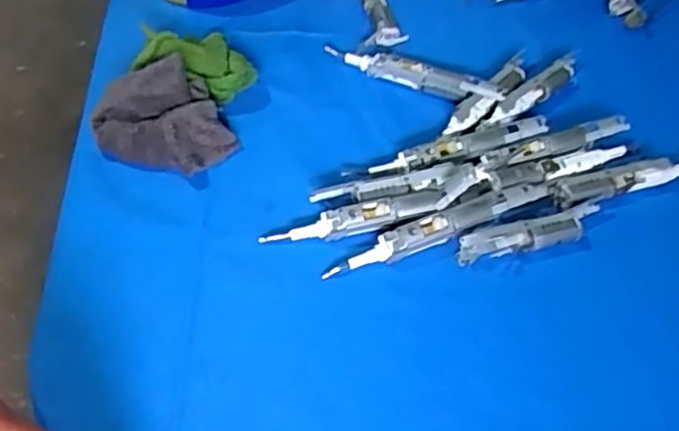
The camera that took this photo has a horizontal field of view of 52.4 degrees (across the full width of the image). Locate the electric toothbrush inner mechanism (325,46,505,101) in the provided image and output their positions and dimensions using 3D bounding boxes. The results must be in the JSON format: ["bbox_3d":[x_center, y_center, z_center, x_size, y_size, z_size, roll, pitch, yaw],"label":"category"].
[{"bbox_3d":[0.056,-0.113,0.547,0.147,0.018,0.019,23,54,16],"label":"electric toothbrush inner mechanism"}]

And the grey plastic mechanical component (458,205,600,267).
[{"bbox_3d":[0.128,0.011,0.447,0.104,0.016,0.022,-15,53,-14],"label":"grey plastic mechanical component"}]

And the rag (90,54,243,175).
[{"bbox_3d":[-0.128,-0.074,0.497,0.100,0.050,0.070,16,52,11],"label":"rag"}]

